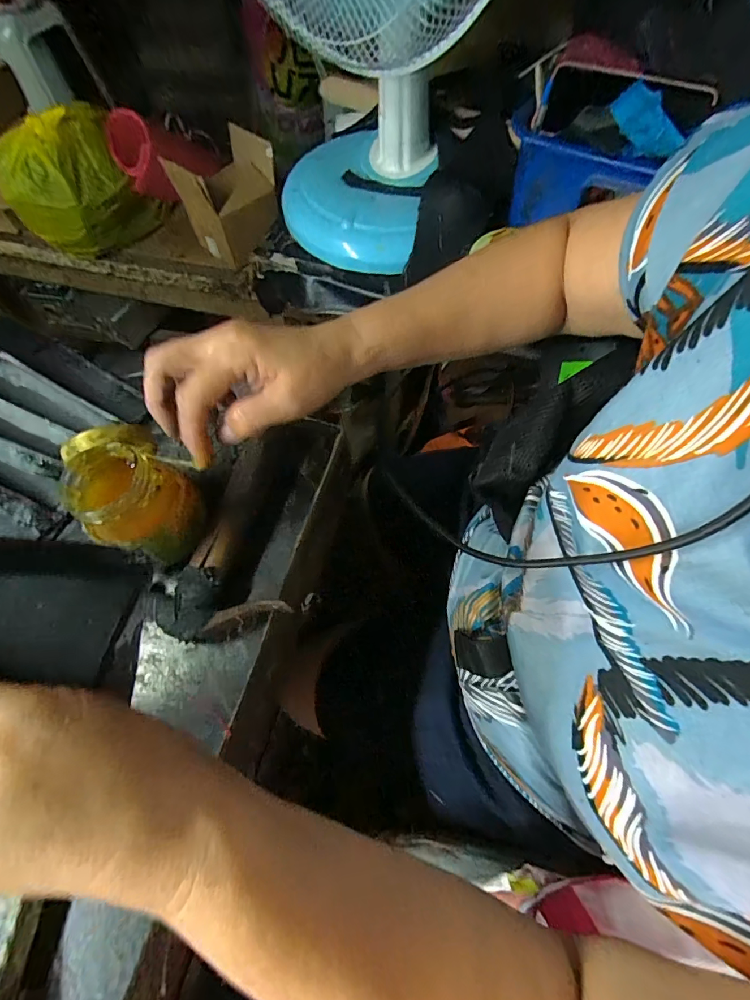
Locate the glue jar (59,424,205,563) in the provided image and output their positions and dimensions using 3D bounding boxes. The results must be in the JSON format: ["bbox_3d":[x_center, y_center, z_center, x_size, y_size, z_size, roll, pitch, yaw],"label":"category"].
[{"bbox_3d":[-0.159,-0.003,0.295,0.069,0.068,0.064,-1,64,3],"label":"glue jar"}]

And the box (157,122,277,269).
[{"bbox_3d":[-0.275,-0.581,0.860,0.165,0.164,0.132,-41,69,-16],"label":"box"}]

